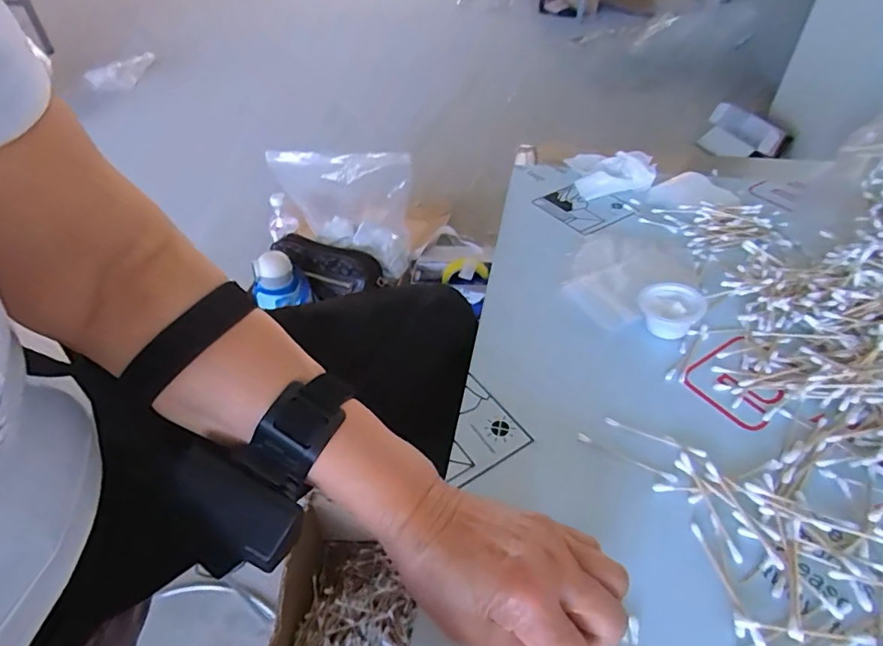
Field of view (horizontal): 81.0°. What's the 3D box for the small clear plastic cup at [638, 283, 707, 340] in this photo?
[{"bbox_3d":[0.206,-0.012,0.467,0.053,0.027,0.046,22,50,25],"label":"small clear plastic cup"}]

